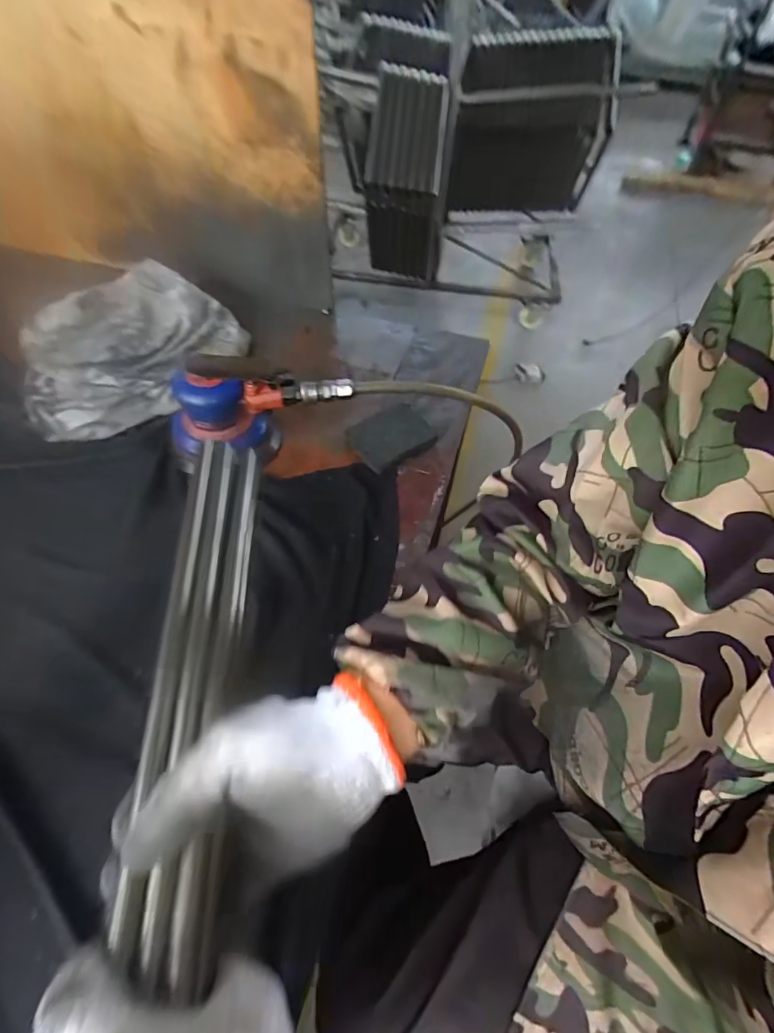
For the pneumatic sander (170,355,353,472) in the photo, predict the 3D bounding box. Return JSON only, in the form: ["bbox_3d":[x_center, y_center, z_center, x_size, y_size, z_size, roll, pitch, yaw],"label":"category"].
[{"bbox_3d":[-0.129,-0.110,0.469,0.184,0.089,0.077,-1,55,-6],"label":"pneumatic sander"}]

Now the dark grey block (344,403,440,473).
[{"bbox_3d":[0.006,-0.091,0.508,0.090,0.014,0.073,-31,63,-23],"label":"dark grey block"}]

